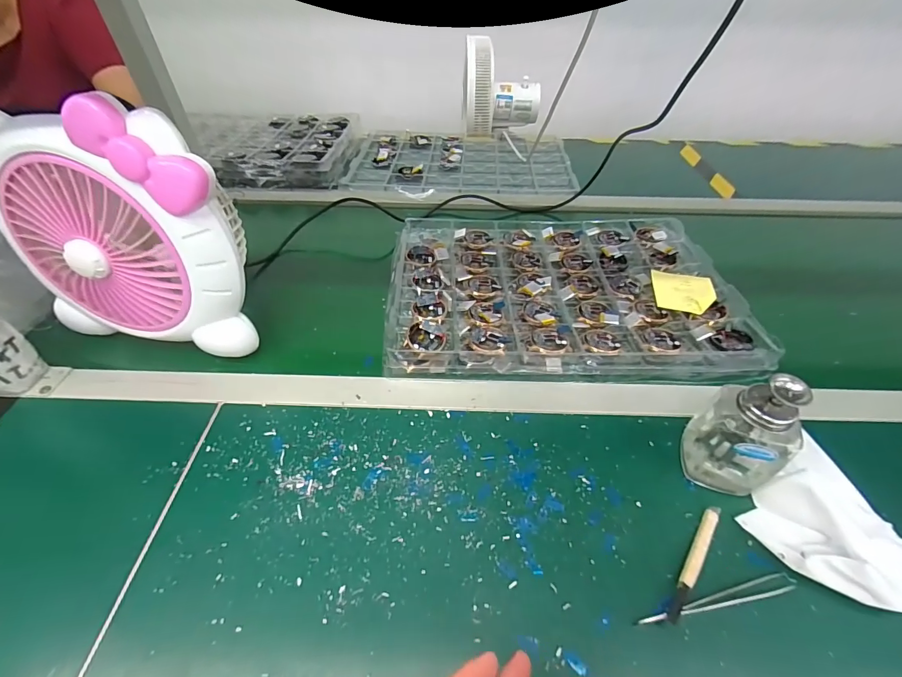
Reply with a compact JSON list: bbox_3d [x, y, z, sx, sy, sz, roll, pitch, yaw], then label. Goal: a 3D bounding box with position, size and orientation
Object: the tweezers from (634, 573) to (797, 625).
[{"bbox_3d":[0.200,0.195,0.305,0.131,0.009,0.013,-7,48,-8],"label":"tweezers"}]

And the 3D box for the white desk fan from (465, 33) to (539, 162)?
[{"bbox_3d":[0.123,-0.653,1.076,0.172,0.222,0.199,-1,46,-2],"label":"white desk fan"}]

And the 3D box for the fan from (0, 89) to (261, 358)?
[{"bbox_3d":[-0.329,-0.106,0.426,0.245,0.242,0.111,6,47,5],"label":"fan"}]

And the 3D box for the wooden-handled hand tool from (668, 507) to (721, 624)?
[{"bbox_3d":[0.196,0.175,0.323,0.010,0.009,0.109,32,54,26],"label":"wooden-handled hand tool"}]

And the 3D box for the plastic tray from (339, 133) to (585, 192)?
[{"bbox_3d":[0.023,-0.376,0.845,0.434,0.018,0.283,3,46,2],"label":"plastic tray"}]

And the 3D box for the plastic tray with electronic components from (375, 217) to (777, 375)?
[{"bbox_3d":[0.144,-0.079,0.553,0.433,0.032,0.308,1,47,0],"label":"plastic tray with electronic components"}]

